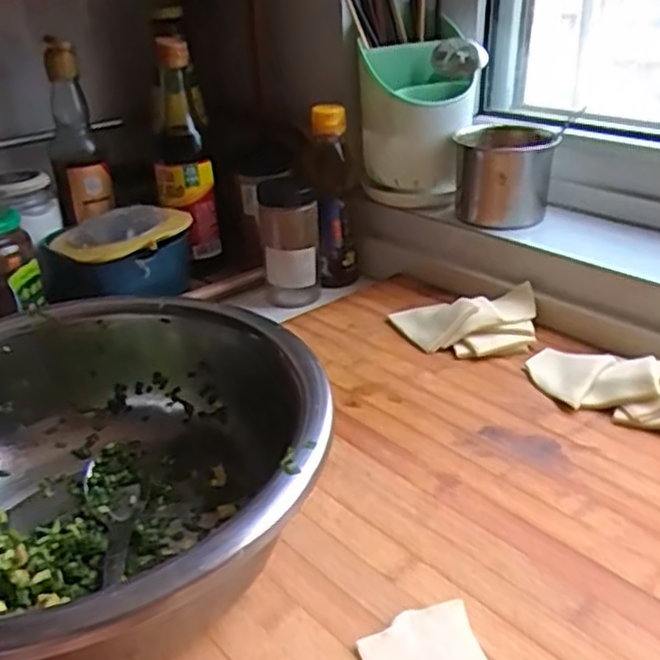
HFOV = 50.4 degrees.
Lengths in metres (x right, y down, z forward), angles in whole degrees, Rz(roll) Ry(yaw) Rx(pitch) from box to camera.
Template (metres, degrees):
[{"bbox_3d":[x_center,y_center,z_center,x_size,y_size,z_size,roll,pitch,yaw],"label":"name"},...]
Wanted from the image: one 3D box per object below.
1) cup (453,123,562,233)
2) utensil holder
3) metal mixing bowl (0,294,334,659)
[{"bbox_3d":[0.166,-0.152,0.685,0.083,0.089,0.081,-1,29,4],"label":"cup"},{"bbox_3d":[0.089,-0.211,0.709,0.108,0.157,0.085,2,29,9],"label":"utensil holder"},{"bbox_3d":[-0.130,0.084,0.374,0.249,0.093,0.258,-2,29,1],"label":"metal mixing bowl"}]

